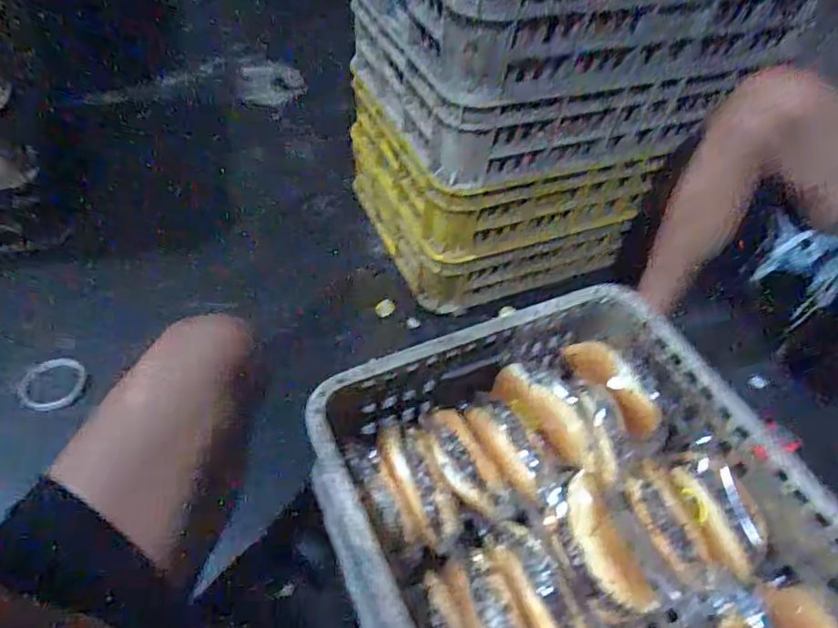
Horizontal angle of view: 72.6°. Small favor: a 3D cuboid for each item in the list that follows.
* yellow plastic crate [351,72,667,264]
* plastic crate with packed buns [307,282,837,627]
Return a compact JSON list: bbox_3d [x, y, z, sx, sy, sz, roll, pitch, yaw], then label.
[{"bbox_3d":[0.121,-0.245,1.022,0.397,0.239,0.357,-13,52,-17],"label":"yellow plastic crate"},{"bbox_3d":[0.193,0.272,0.508,0.410,0.131,0.605,-17,54,-20],"label":"plastic crate with packed buns"}]

